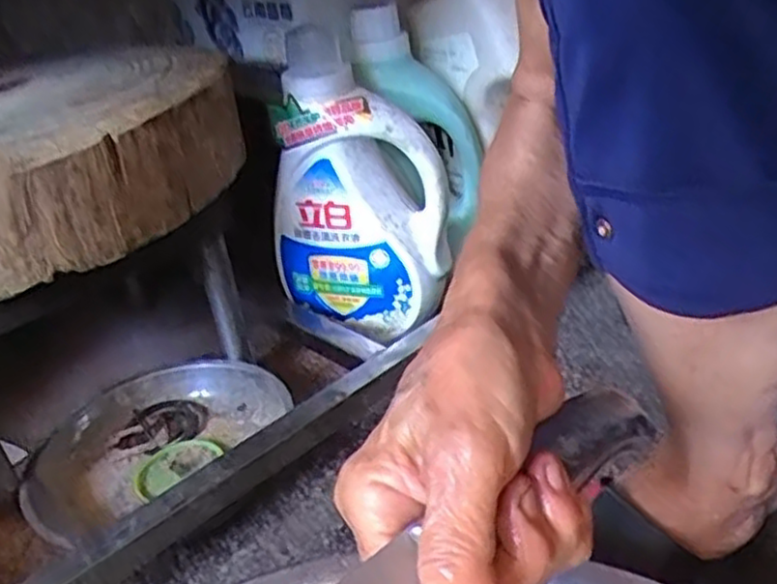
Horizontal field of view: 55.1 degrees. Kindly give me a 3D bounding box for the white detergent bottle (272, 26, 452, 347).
[{"bbox_3d":[-0.031,-0.089,0.684,0.153,0.250,0.091,17,38,35],"label":"white detergent bottle"}]

